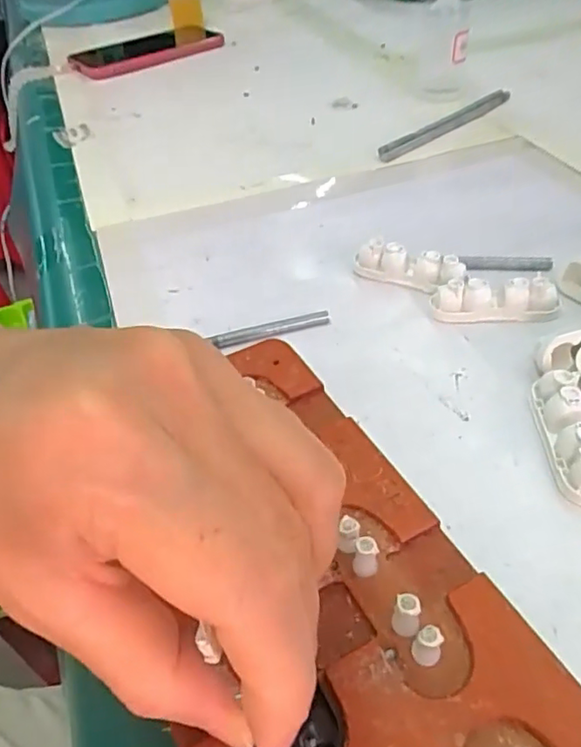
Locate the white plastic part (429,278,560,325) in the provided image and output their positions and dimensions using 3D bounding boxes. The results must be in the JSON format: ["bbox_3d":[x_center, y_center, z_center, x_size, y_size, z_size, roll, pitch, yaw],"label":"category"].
[{"bbox_3d":[0.101,-0.036,0.294,0.060,0.014,0.016,1,44,7],"label":"white plastic part"}]

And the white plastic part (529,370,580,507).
[{"bbox_3d":[0.108,0.022,0.232,0.018,0.016,0.057,-3,43,2],"label":"white plastic part"}]

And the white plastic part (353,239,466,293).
[{"bbox_3d":[0.062,-0.058,0.319,0.057,0.018,0.017,19,48,23],"label":"white plastic part"}]

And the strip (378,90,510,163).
[{"bbox_3d":[0.121,-0.194,0.466,0.152,0.006,0.018,-33,50,-27],"label":"strip"}]

